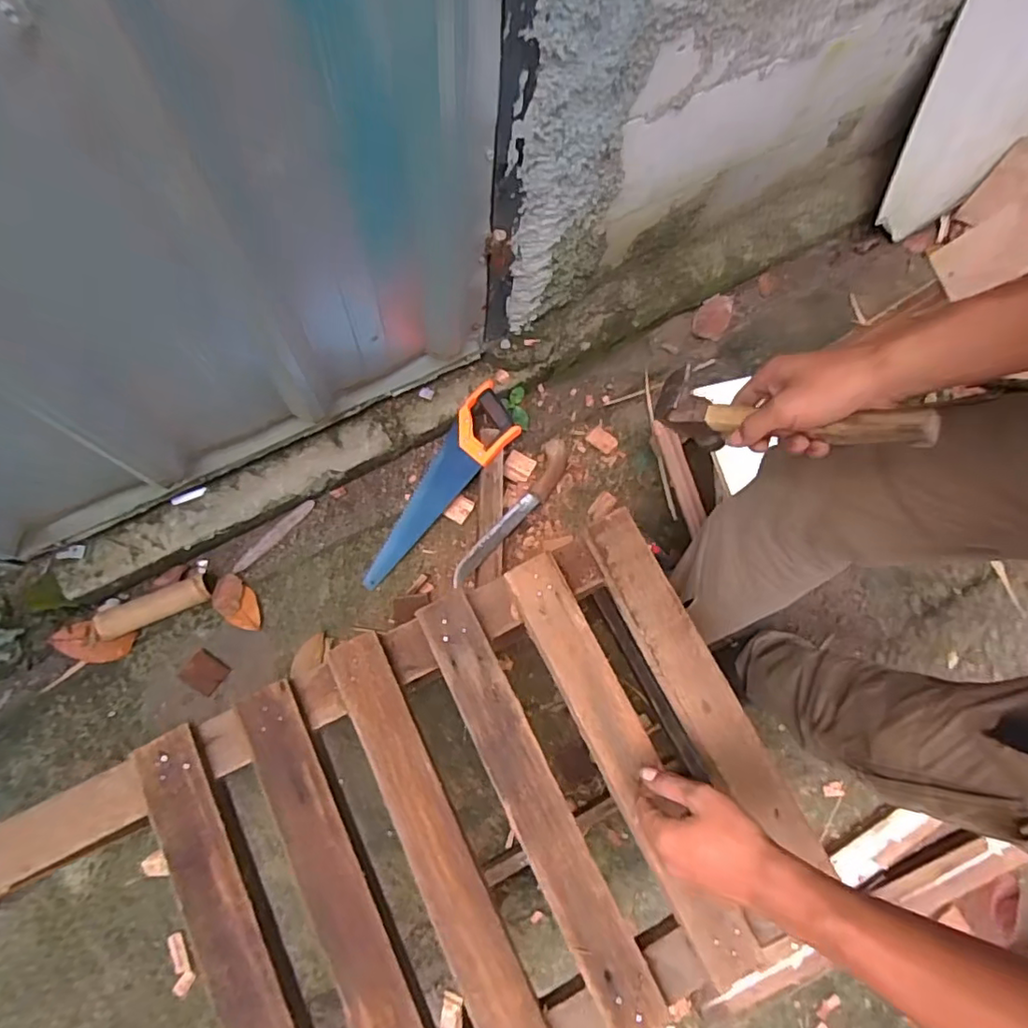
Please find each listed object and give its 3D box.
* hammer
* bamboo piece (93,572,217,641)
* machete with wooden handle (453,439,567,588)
[{"bbox_3d":[0.222,-0.070,0.479,0.208,0.112,0.042,15,70,41],"label":"hammer"},{"bbox_3d":[-0.631,0.161,1.026,0.197,0.039,0.050,-25,77,-9],"label":"bamboo piece"},{"bbox_3d":[0.000,-0.008,1.083,0.061,0.038,0.358,36,62,8],"label":"machete with wooden handle"}]

